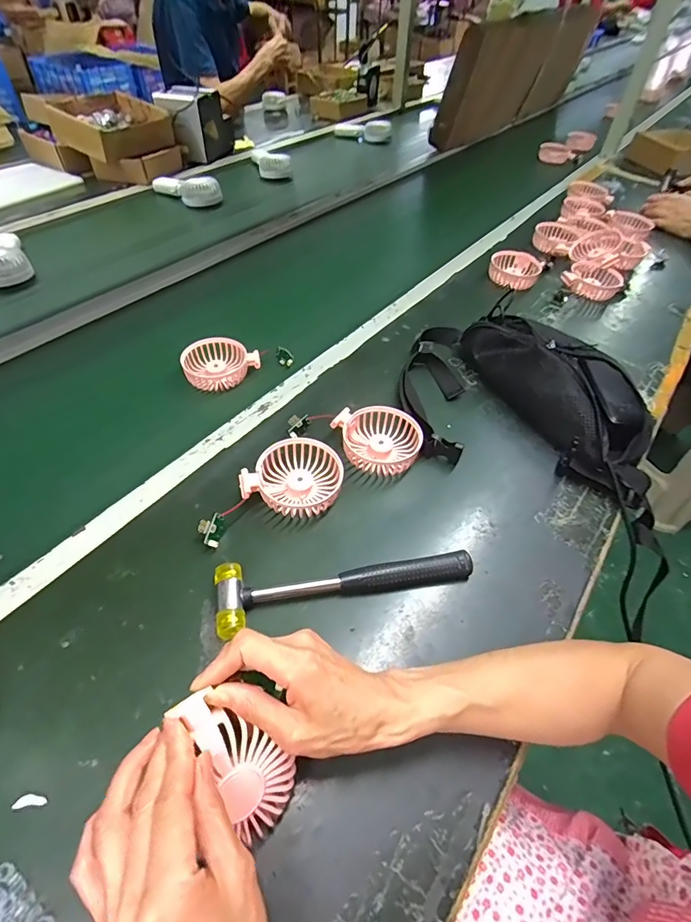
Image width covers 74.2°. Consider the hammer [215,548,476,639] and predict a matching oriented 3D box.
[{"bbox_3d":[0.003,0.111,0.424,0.237,0.033,0.057,-7,50,-10],"label":"hammer"}]

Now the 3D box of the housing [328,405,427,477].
[{"bbox_3d":[0.038,-0.023,0.536,0.099,0.038,0.080,-5,50,-8],"label":"housing"}]

